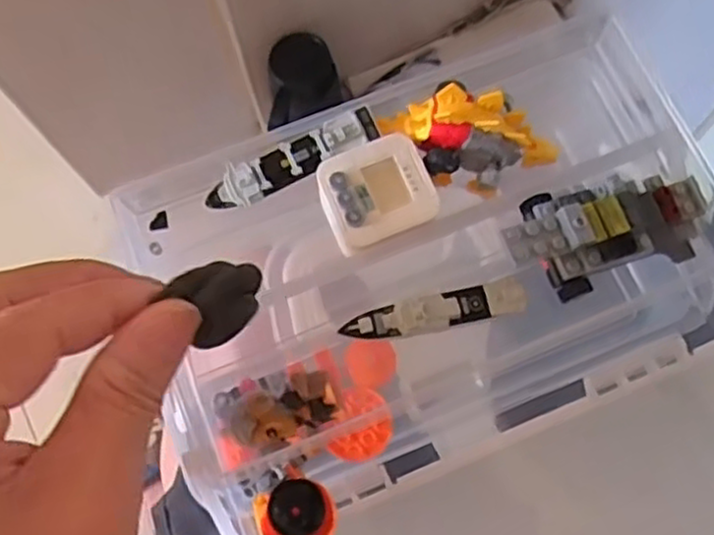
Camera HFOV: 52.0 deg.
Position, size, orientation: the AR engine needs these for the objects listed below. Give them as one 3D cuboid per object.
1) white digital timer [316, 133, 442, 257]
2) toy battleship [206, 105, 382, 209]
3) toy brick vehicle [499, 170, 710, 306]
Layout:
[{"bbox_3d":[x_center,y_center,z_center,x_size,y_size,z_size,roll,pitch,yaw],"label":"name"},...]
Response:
[{"bbox_3d":[0.008,-0.031,0.292,0.044,0.010,0.038,-23,72,-6],"label":"white digital timer"},{"bbox_3d":[-0.027,-0.043,0.301,0.074,0.018,0.016,-24,73,-7],"label":"toy battleship"},{"bbox_3d":[0.097,-0.013,0.293,0.087,0.032,0.036,-11,71,-17],"label":"toy brick vehicle"}]

